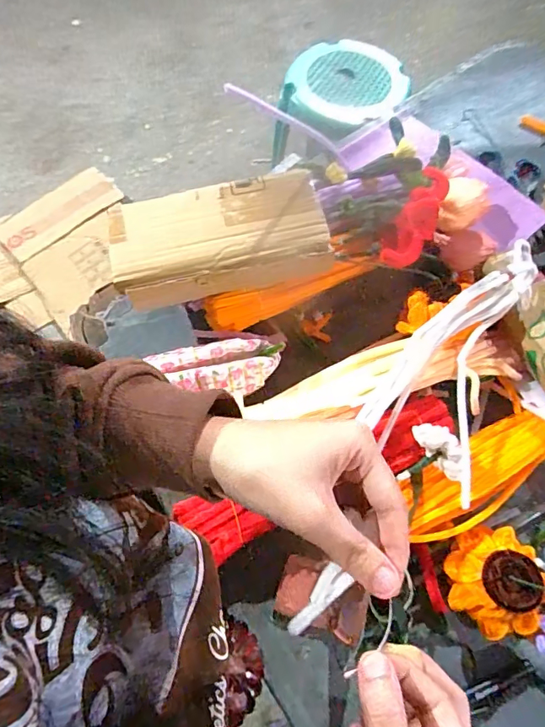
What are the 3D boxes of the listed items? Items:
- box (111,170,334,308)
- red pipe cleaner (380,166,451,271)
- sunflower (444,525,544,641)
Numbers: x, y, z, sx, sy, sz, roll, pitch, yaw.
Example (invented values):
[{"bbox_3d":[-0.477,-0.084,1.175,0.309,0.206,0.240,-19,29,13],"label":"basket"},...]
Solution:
[{"bbox_3d":[-0.057,-0.132,0.510,0.220,0.049,0.120,-12,70,-5],"label":"box"},{"bbox_3d":[0.144,-0.149,0.493,0.046,0.071,0.098,19,70,6],"label":"red pipe cleaner"},{"bbox_3d":[0.217,0.202,0.445,0.094,0.046,0.090,0,69,-1],"label":"sunflower"}]

